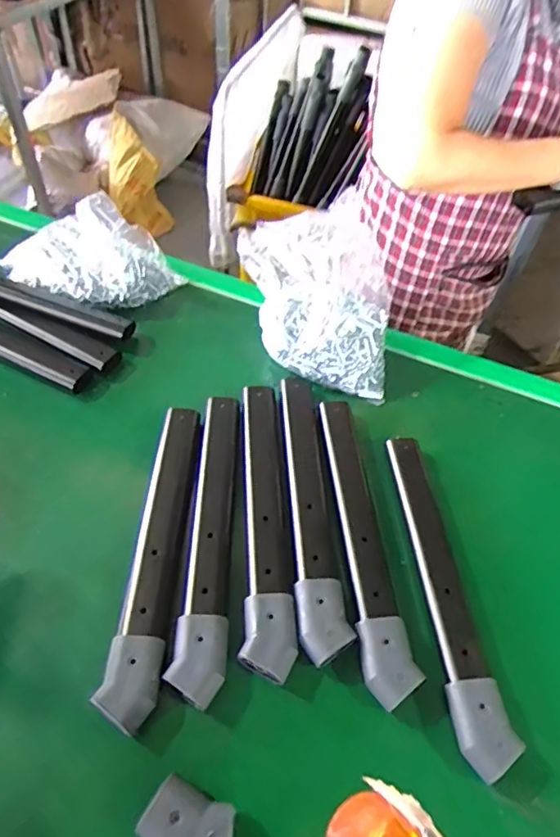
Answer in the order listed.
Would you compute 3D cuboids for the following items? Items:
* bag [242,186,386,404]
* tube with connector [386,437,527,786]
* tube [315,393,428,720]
[{"bbox_3d":[0.046,-0.172,0.805,0.234,0.183,0.205,8,50,1],"label":"bag"},{"bbox_3d":[0.178,0.178,0.624,0.049,0.022,0.369,-1,50,-7],"label":"tube with connector"},{"bbox_3d":[0.092,0.126,0.655,0.053,0.024,0.374,-2,51,-8],"label":"tube"}]

